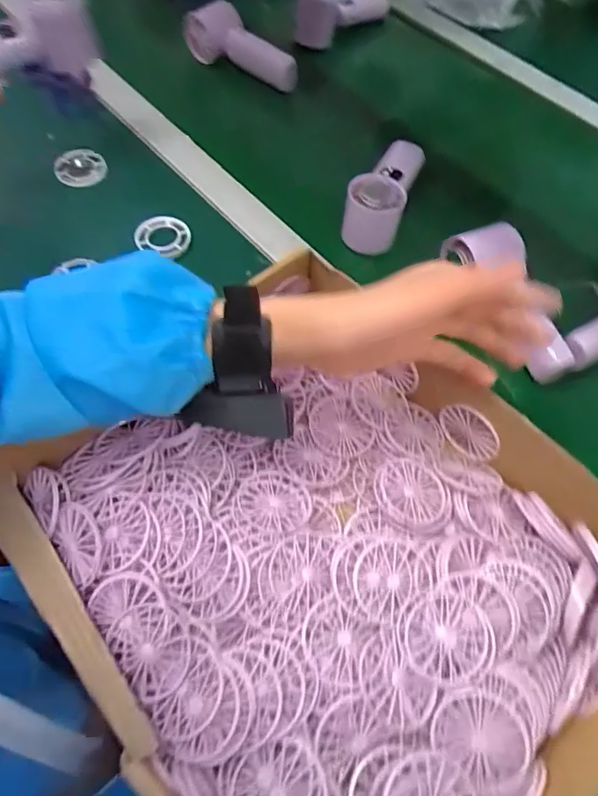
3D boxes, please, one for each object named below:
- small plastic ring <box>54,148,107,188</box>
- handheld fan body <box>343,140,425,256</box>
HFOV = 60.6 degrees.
[{"bbox_3d":[-0.227,-0.239,0.534,0.050,0.013,0.043,-15,63,-8],"label":"small plastic ring"},{"bbox_3d":[0.088,-0.221,0.516,0.051,0.069,0.137,17,63,9],"label":"handheld fan body"}]

